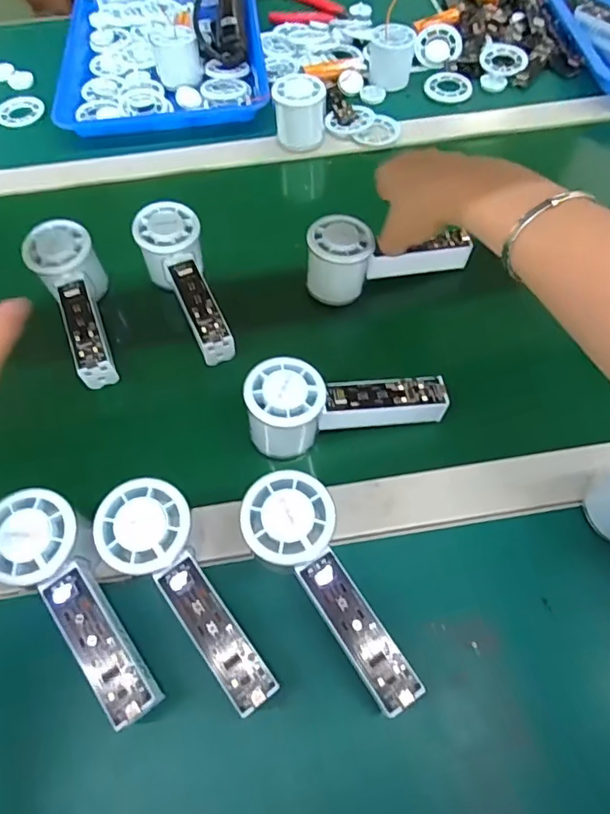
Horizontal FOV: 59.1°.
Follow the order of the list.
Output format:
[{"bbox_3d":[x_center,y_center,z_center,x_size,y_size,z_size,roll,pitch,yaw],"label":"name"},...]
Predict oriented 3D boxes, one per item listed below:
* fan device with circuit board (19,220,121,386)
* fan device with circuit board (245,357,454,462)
[{"bbox_3d":[-0.199,-0.089,0.473,0.053,0.046,0.158,-18,74,-9],"label":"fan device with circuit board"},{"bbox_3d":[0.032,-0.002,0.411,0.153,0.071,0.054,-11,59,-5],"label":"fan device with circuit board"}]

